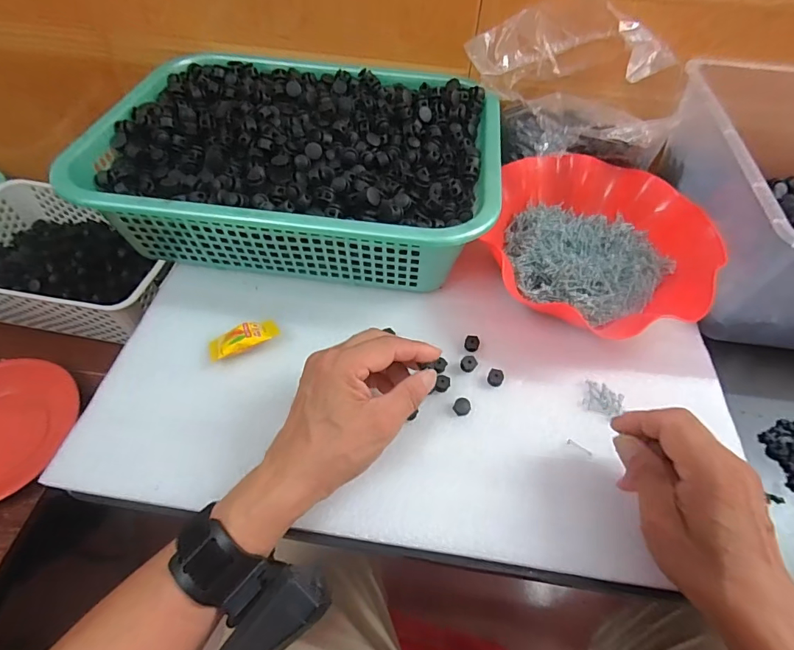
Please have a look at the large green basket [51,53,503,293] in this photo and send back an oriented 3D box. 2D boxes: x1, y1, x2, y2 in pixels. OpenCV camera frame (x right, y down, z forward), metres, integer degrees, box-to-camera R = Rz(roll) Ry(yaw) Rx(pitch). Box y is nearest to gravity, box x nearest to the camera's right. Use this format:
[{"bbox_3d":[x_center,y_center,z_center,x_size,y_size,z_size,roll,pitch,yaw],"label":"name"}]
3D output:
[{"bbox_3d":[-0.096,-0.177,0.475,0.389,0.085,0.289,7,54,2],"label":"large green basket"}]

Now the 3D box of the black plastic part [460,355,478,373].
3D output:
[{"bbox_3d":[0.063,0.034,0.391,0.012,0.007,0.015,37,60,22],"label":"black plastic part"}]

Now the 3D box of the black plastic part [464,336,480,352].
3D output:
[{"bbox_3d":[0.068,0.017,0.404,0.013,0.007,0.014,1,54,-2],"label":"black plastic part"}]

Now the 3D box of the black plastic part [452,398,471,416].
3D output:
[{"bbox_3d":[0.053,0.067,0.368,0.014,0.007,0.013,1,54,-2],"label":"black plastic part"}]

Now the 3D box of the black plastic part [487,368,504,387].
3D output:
[{"bbox_3d":[0.085,0.045,0.385,0.013,0.009,0.013,1,54,-2],"label":"black plastic part"}]

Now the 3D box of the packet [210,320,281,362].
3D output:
[{"bbox_3d":[-0.134,0.011,0.392,0.060,0.011,0.025,-23,59,-19],"label":"packet"}]

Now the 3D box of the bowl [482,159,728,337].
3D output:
[{"bbox_3d":[0.191,-0.082,0.450,0.191,0.066,0.205,1,54,-2],"label":"bowl"}]

